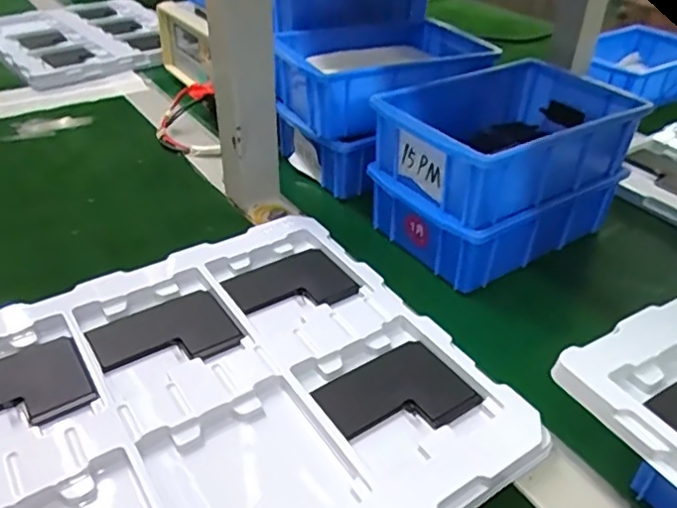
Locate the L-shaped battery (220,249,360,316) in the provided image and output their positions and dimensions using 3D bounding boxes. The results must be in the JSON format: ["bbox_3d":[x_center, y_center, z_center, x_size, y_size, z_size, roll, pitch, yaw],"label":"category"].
[{"bbox_3d":[-0.036,0.026,0.458,0.087,0.007,0.068,-19,42,-26],"label":"L-shaped battery"}]

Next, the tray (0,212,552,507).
[{"bbox_3d":[-0.079,0.090,0.360,0.305,0.019,0.272,-22,43,-29],"label":"tray"}]

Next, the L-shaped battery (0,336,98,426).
[{"bbox_3d":[-0.204,0.087,0.365,0.091,0.005,0.066,-21,43,-28],"label":"L-shaped battery"}]

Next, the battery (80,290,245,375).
[{"bbox_3d":[-0.120,0.057,0.411,0.090,0.004,0.068,-21,43,-28],"label":"battery"}]

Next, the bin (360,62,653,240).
[{"bbox_3d":[0.142,-0.098,0.500,0.202,0.068,0.132,-21,43,-28],"label":"bin"}]

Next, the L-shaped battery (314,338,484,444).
[{"bbox_3d":[0.036,0.089,0.371,0.086,0.007,0.065,-20,43,-27],"label":"L-shaped battery"}]

